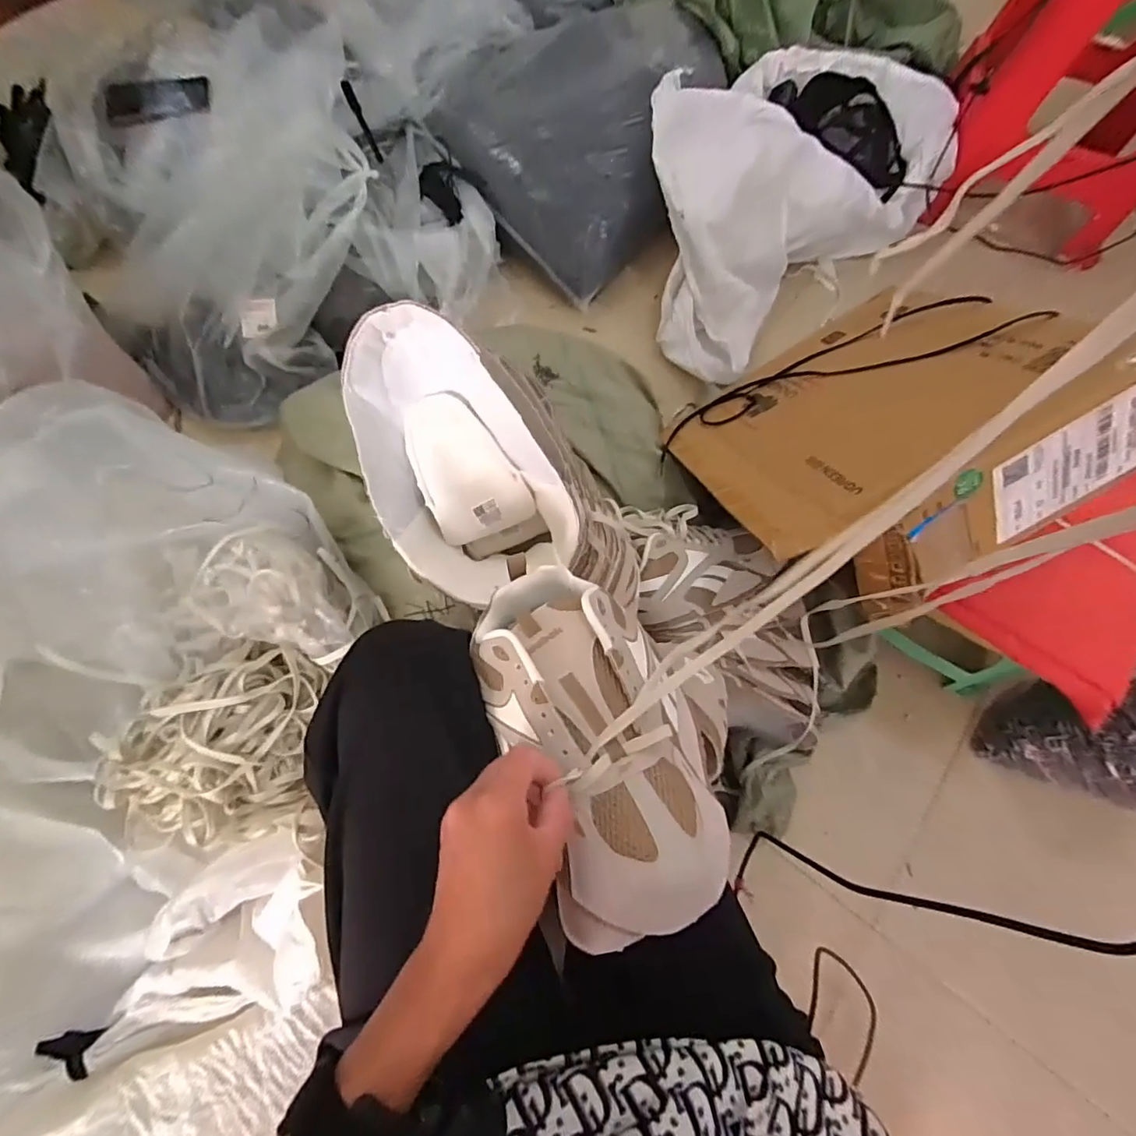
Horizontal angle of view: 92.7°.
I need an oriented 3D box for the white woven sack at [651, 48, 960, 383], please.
[{"bbox_3d":[0.384,-0.714,0.999,0.715,0.169,0.419,-42,77,-16],"label":"white woven sack"}]

